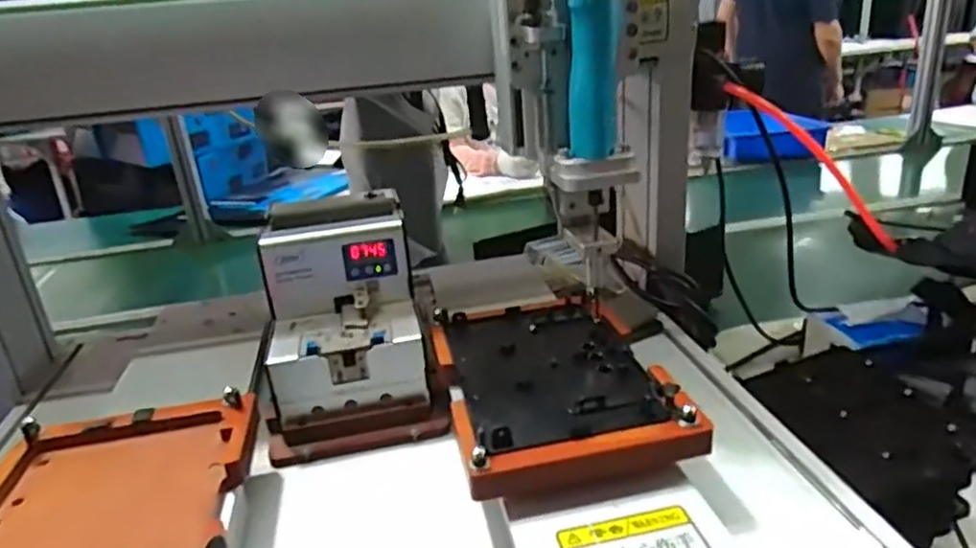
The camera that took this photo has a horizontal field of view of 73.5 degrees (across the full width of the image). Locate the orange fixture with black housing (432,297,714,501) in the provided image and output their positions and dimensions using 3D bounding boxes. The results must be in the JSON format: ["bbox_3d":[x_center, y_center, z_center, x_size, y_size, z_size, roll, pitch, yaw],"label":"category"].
[{"bbox_3d":[0.047,0.085,0.502,0.166,0.042,0.227,-8,23,-7],"label":"orange fixture with black housing"}]

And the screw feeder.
[{"bbox_3d":[-0.130,0.035,0.588,0.135,0.159,0.179,-10,23,-13],"label":"screw feeder"}]

